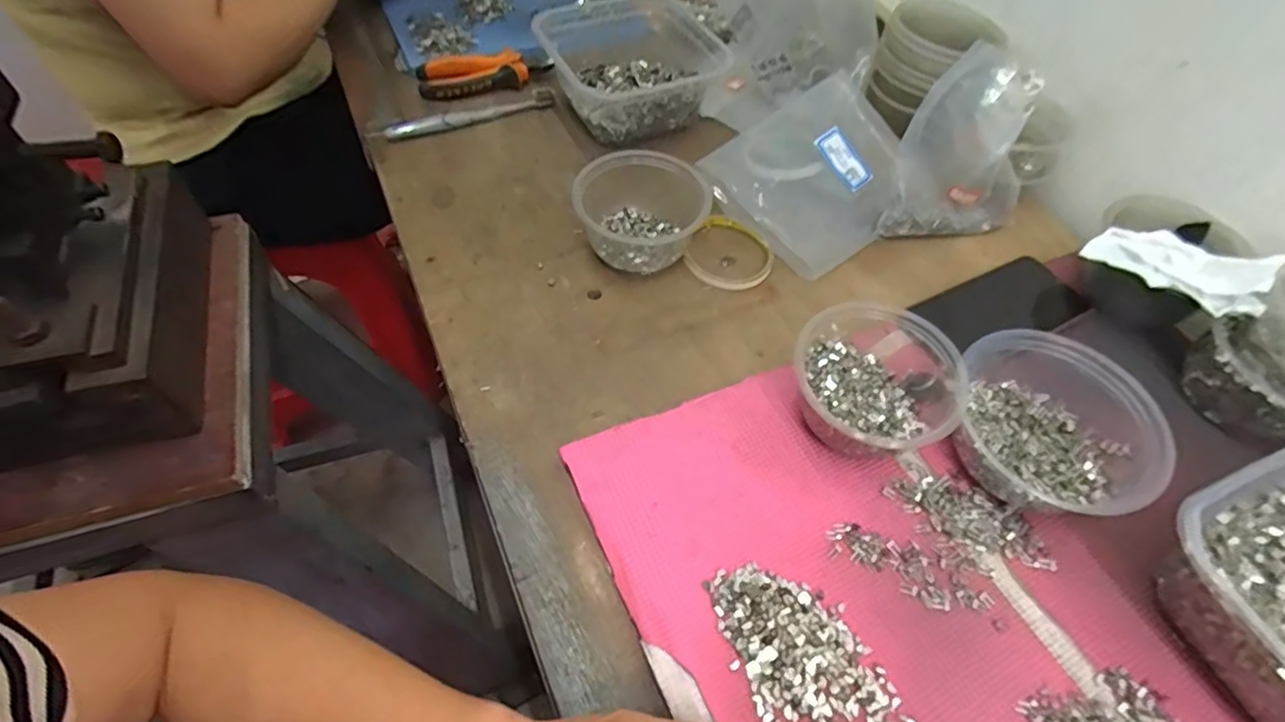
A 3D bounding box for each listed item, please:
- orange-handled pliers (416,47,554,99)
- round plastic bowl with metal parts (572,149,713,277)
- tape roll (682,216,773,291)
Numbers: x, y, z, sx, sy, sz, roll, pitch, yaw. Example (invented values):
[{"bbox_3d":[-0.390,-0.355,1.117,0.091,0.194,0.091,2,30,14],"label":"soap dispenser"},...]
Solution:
[{"bbox_3d":[-0.175,-0.321,0.703,0.144,0.025,0.058,-12,56,-13],"label":"orange-handled pliers"},{"bbox_3d":[0.000,-0.129,0.555,0.109,0.070,0.101,1,55,-1],"label":"round plastic bowl with metal parts"},{"bbox_3d":[0.081,-0.100,0.576,0.076,0.014,0.083,2,54,-3],"label":"tape roll"}]

